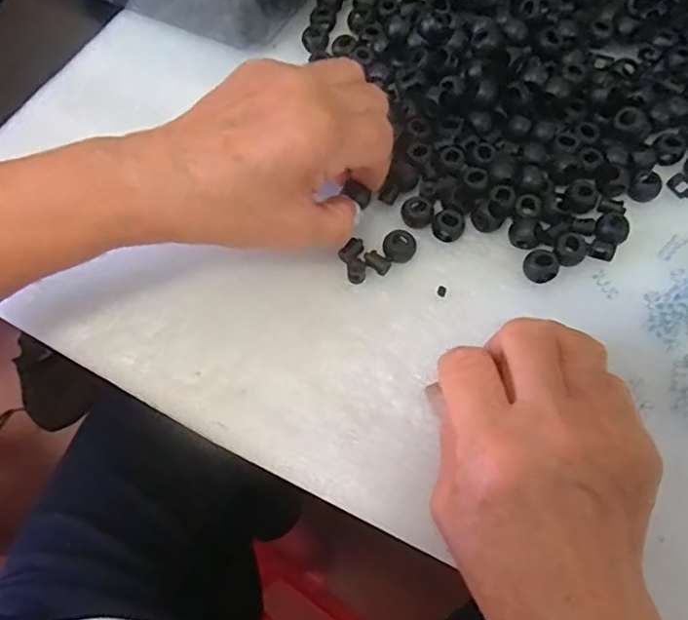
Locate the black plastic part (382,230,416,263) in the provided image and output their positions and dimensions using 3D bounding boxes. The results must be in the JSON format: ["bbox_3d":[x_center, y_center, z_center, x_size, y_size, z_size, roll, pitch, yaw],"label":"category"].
[{"bbox_3d":[0.030,-0.033,0.313,0.017,0.011,0.016,-1,65,2],"label":"black plastic part"}]

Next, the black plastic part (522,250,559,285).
[{"bbox_3d":[0.104,-0.024,0.306,0.016,0.010,0.017,-1,65,2],"label":"black plastic part"}]

